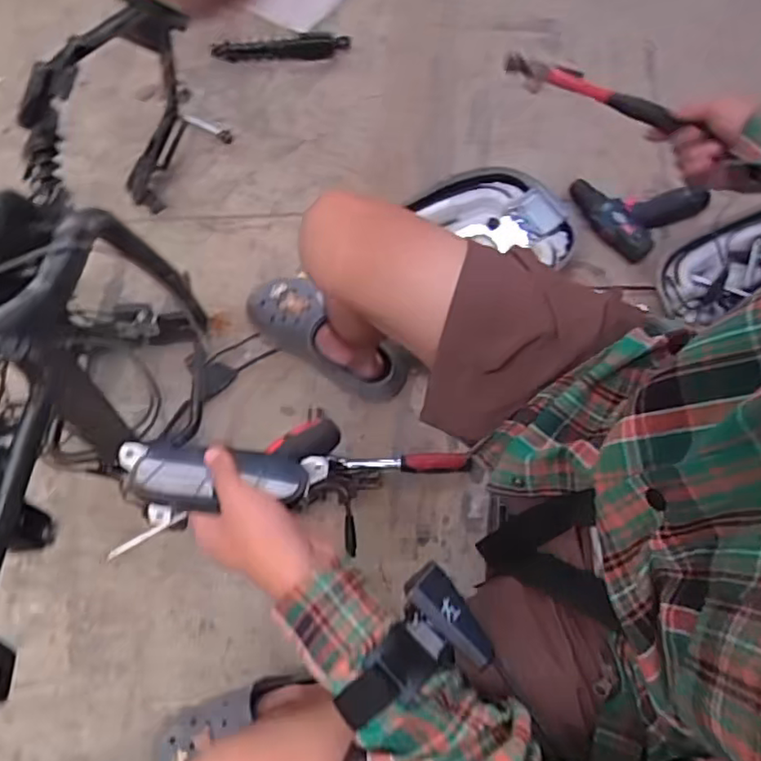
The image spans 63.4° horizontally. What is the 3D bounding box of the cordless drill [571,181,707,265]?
[{"bbox_3d":[0.434,-0.304,1.064,0.167,0.089,0.174,-33,69,-14],"label":"cordless drill"}]

